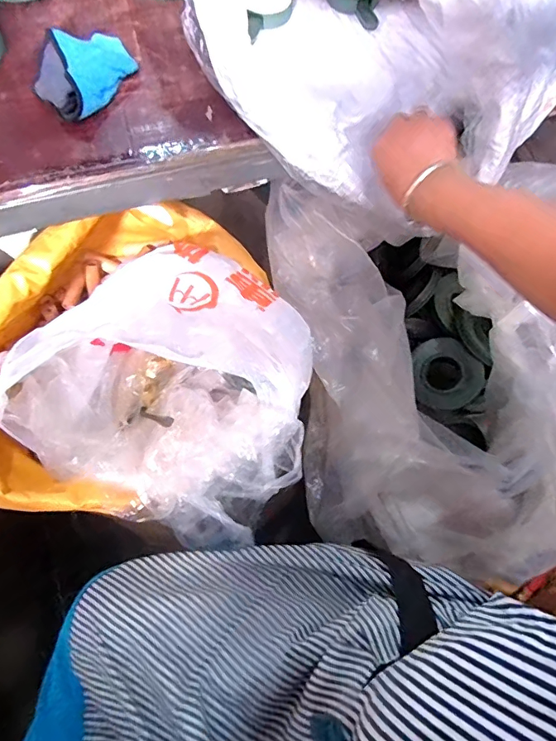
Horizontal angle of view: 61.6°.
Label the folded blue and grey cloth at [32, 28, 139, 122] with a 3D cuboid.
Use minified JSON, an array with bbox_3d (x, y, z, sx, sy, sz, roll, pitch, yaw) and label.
[{"bbox_3d":[-0.238,-0.357,0.552,0.098,0.029,0.126,22,72,6],"label":"folded blue and grey cloth"}]

